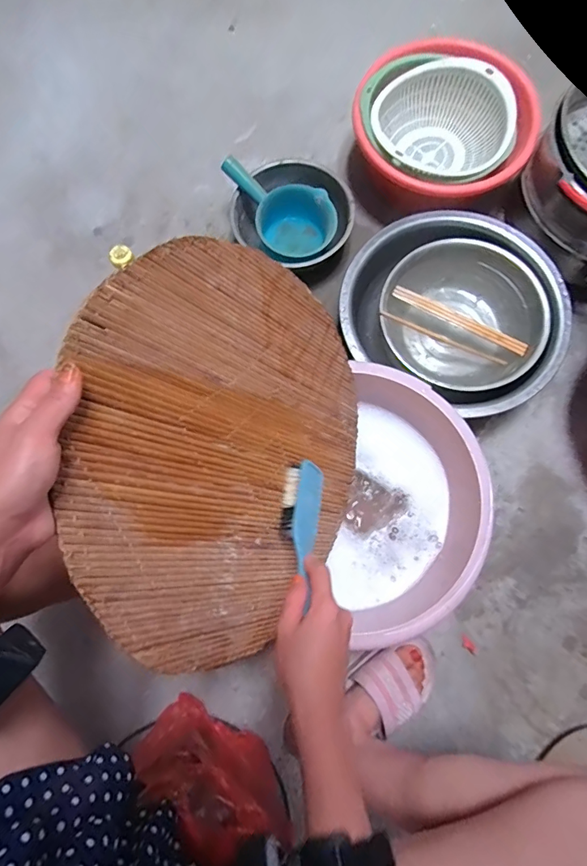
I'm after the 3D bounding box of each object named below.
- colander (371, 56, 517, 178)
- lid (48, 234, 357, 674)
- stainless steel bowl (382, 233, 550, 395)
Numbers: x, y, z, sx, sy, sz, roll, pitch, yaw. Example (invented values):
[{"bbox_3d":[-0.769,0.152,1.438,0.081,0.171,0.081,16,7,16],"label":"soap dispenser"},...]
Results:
[{"bbox_3d":[0.266,-0.550,0.809,0.234,0.123,0.250,0,77,0],"label":"colander"},{"bbox_3d":[-0.043,0.011,0.455,0.014,0.400,0.386,0,109,36],"label":"lid"},{"bbox_3d":[0.276,-0.189,0.736,0.241,0.099,0.259,0,77,0],"label":"stainless steel bowl"}]

